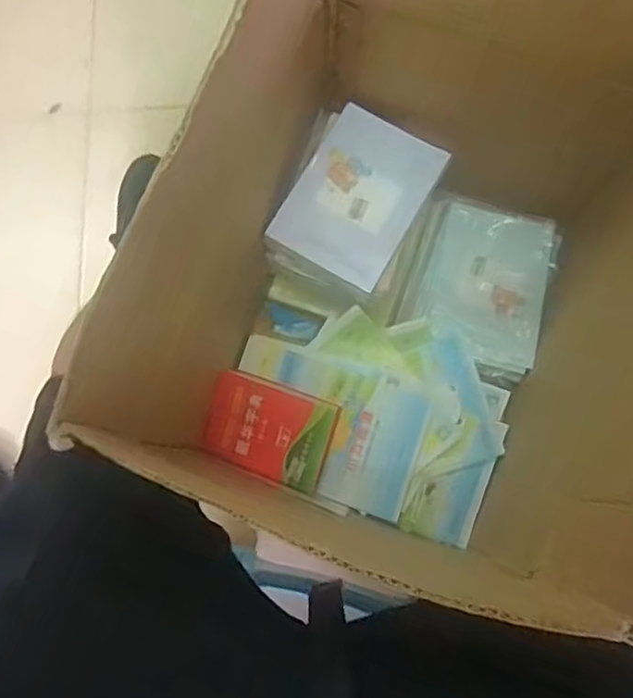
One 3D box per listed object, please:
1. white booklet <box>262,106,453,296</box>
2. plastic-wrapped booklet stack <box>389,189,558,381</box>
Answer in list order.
[{"bbox_3d":[0.046,-0.162,0.667,0.123,0.008,0.178,30,76,3],"label":"white booklet"},{"bbox_3d":[0.190,-0.076,0.749,0.161,0.053,0.191,19,78,5],"label":"plastic-wrapped booklet stack"}]

